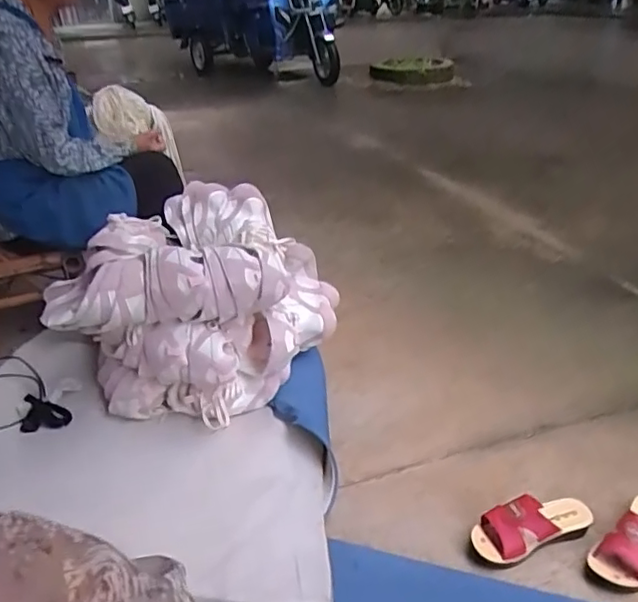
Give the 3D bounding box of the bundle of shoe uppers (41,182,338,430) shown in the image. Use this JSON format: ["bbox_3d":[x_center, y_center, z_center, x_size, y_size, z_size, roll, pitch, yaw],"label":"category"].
[{"bbox_3d":[-0.253,0.007,1.248,0.440,0.366,0.466,16,35,28],"label":"bundle of shoe uppers"}]

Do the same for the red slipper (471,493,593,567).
[{"bbox_3d":[0.364,0.377,0.990,0.220,0.067,0.080,-12,32,-21],"label":"red slipper"}]

